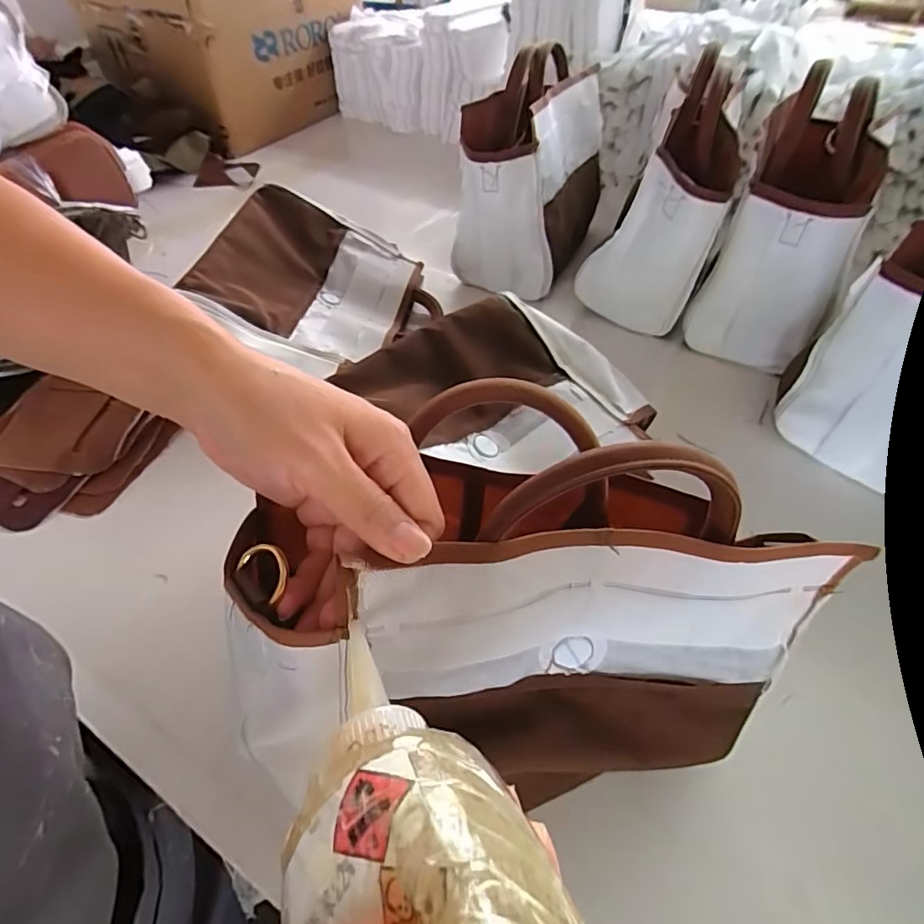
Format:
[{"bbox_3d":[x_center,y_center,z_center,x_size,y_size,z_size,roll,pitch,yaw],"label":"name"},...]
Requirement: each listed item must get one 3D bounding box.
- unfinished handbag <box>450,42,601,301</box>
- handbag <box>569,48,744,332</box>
[{"bbox_3d":[0.089,-0.352,0.671,0.127,0.217,0.237,17,52,16],"label":"unfinished handbag"},{"bbox_3d":[0.212,-0.266,0.577,0.130,0.217,0.110,22,53,19],"label":"handbag"}]

